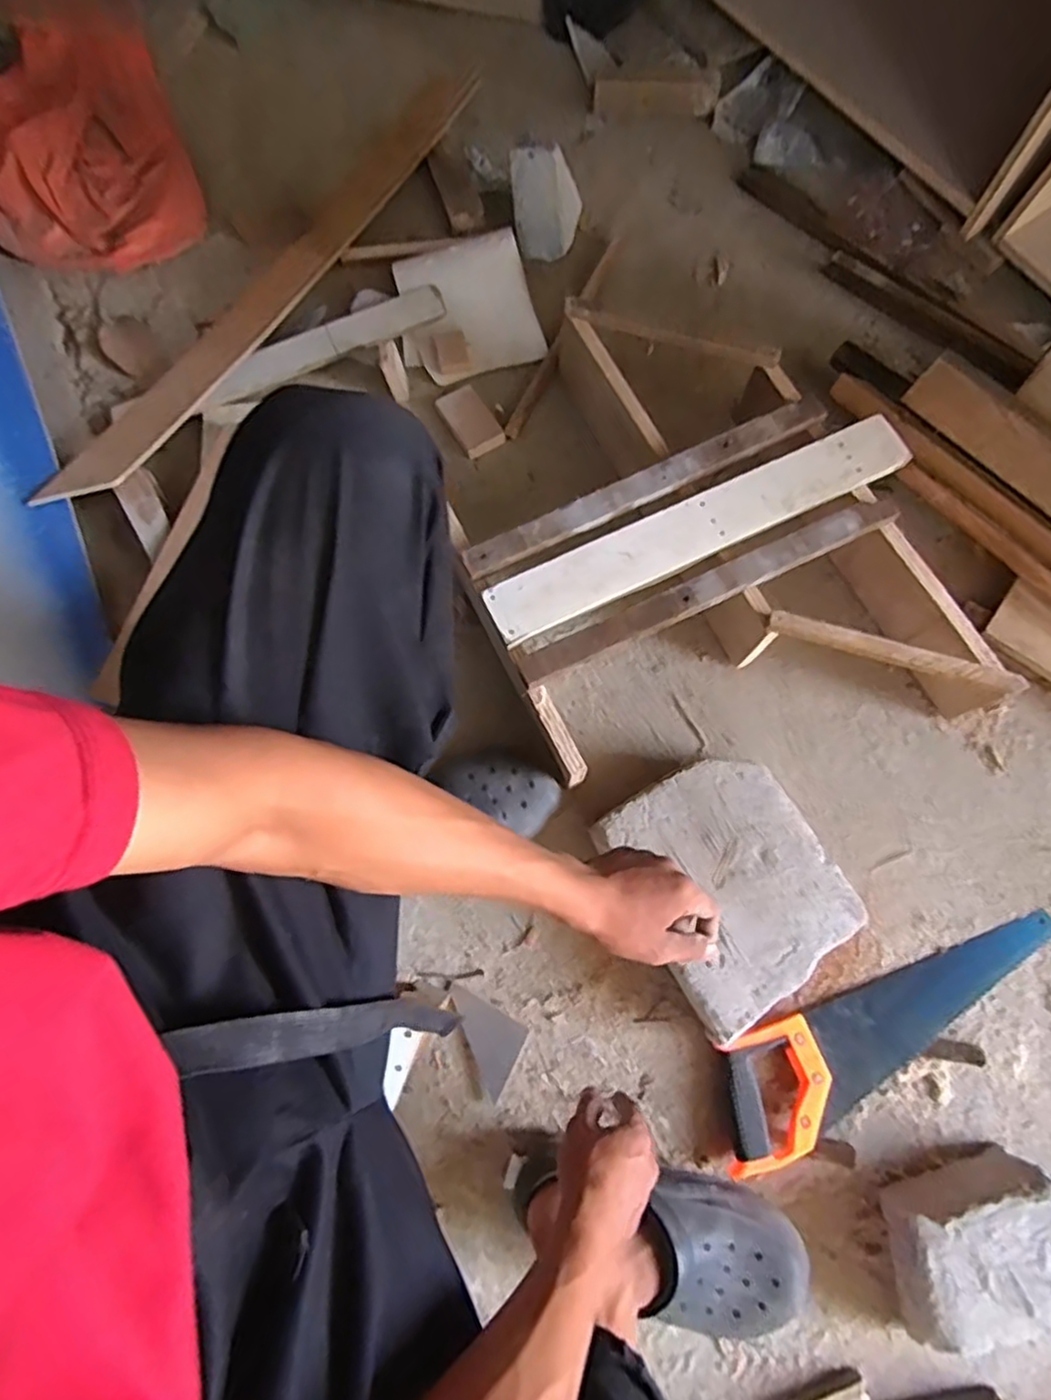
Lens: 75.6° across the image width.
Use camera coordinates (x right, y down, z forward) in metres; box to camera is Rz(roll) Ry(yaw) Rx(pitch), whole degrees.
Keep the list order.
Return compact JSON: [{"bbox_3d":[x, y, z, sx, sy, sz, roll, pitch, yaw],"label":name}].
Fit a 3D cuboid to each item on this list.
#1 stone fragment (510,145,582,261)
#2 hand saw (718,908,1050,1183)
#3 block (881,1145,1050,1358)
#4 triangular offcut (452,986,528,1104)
[{"bbox_3d":[0.030,-0.696,0.945,0.094,0.114,0.061,1,75,1],"label":"stone fragment"},{"bbox_3d":[0.391,0.345,0.711,0.434,0.034,0.112,-24,75,-5],"label":"hand saw"},{"bbox_3d":[0.453,0.517,0.641,0.211,0.078,0.127,-12,75,-2],"label":"block"},{"bbox_3d":[-0.052,0.366,0.726,0.092,0.008,0.074,29,77,9],"label":"triangular offcut"}]

